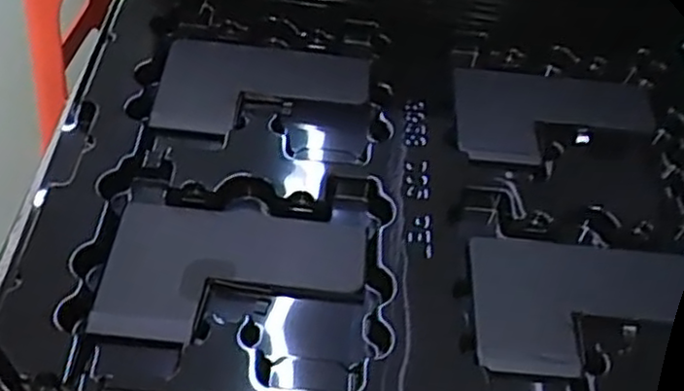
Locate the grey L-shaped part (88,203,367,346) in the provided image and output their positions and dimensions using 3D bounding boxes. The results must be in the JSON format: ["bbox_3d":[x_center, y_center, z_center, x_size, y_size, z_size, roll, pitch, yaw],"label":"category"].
[{"bbox_3d":[-0.040,0.030,0.265,0.094,0.007,0.059,7,52,0],"label":"grey L-shaped part"}]

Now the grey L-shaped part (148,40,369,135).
[{"bbox_3d":[-0.036,-0.049,0.329,0.092,0.005,0.058,6,52,-1],"label":"grey L-shaped part"}]

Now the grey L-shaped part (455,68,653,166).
[{"bbox_3d":[0.100,-0.035,0.334,0.093,0.007,0.061,7,52,0],"label":"grey L-shaped part"}]

